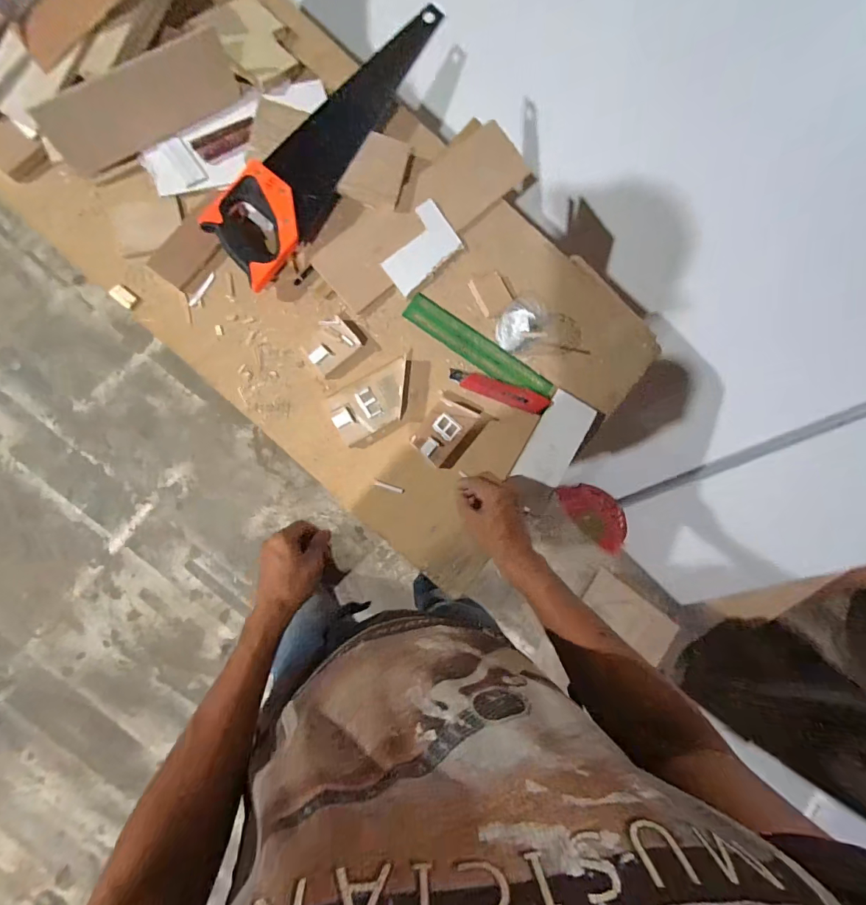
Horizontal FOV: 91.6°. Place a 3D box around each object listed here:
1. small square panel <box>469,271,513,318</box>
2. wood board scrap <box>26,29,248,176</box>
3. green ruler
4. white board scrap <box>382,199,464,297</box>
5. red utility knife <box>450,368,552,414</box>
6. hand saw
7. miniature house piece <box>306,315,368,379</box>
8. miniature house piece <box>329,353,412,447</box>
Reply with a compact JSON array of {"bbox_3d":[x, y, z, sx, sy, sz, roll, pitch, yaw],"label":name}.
[{"bbox_3d":[0.093,-0.250,0.668,0.056,0.021,0.061,-27,87,-9],"label":"small square panel"},{"bbox_3d":[-0.387,-0.477,0.576,0.264,0.081,0.011,-42,66,-15],"label":"wood board scrap"},{"bbox_3d":[0.075,-0.160,0.660,0.255,0.009,0.048,32,81,-2],"label":"green ruler"},{"bbox_3d":[-0.023,-0.317,0.651,0.131,0.009,0.083,-44,90,-9],"label":"white board scrap"},{"bbox_3d":[0.104,-0.095,0.654,0.159,0.019,0.032,20,82,-4],"label":"red utility knife"},{"bbox_3d":[-0.156,-0.473,0.623,0.113,0.034,0.512,32,81,-2],"label":"hand saw"},{"bbox_3d":[-0.145,-0.162,0.621,0.061,0.028,0.089,45,81,0],"label":"miniature house piece"},{"bbox_3d":[-0.082,-0.077,0.625,0.140,0.030,0.081,-33,88,-9],"label":"miniature house piece"}]

